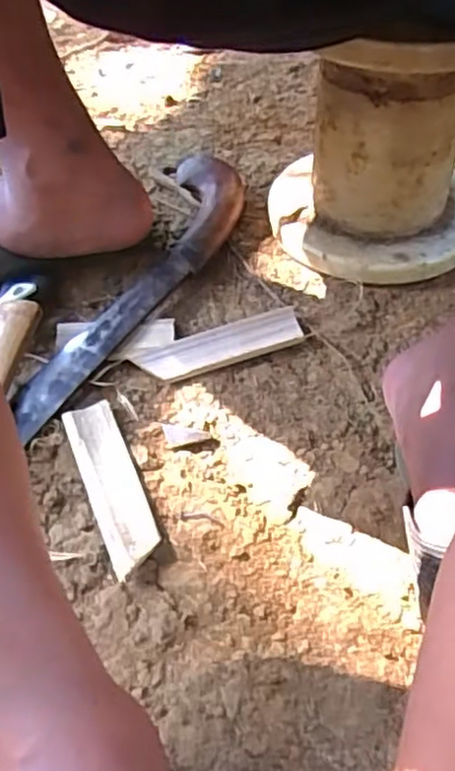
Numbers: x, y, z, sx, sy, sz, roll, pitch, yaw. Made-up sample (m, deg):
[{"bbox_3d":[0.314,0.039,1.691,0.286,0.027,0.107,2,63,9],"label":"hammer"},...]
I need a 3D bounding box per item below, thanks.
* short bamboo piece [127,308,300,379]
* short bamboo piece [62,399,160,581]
[{"bbox_3d":[-0.006,-0.034,0.554,0.134,0.007,0.035,-18,50,-12],"label":"short bamboo piece"},{"bbox_3d":[-0.082,0.068,0.484,0.036,0.012,0.140,-19,51,-13],"label":"short bamboo piece"}]

